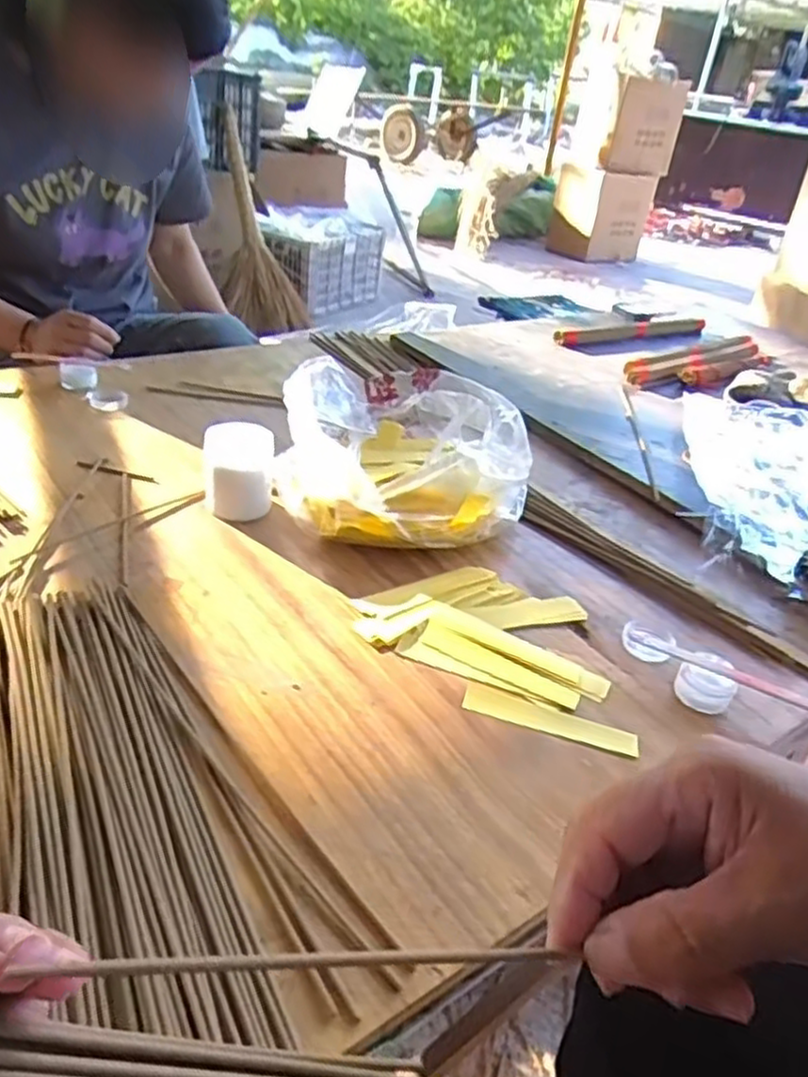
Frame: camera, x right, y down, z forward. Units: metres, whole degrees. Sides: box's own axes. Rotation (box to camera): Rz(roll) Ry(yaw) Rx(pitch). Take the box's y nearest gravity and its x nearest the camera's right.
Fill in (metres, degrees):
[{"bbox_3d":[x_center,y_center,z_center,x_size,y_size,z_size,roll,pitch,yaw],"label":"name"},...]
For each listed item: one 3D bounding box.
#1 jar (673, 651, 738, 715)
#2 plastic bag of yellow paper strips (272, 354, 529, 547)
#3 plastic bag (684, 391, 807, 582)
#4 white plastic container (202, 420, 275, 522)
[{"bbox_3d":[0.206,0.097,0.497,0.036,0.021,0.037,6,33,-4],"label":"jar"},{"bbox_3d":[-0.004,-0.084,0.664,0.205,0.086,0.233,4,33,-7],"label":"plastic bag of yellow paper strips"},{"bbox_3d":[0.386,-0.070,0.763,0.172,0.036,0.382,14,34,8],"label":"plastic bag"},{"bbox_3d":[-0.139,-0.057,0.618,0.060,0.067,0.051,2,34,-9],"label":"white plastic container"}]

